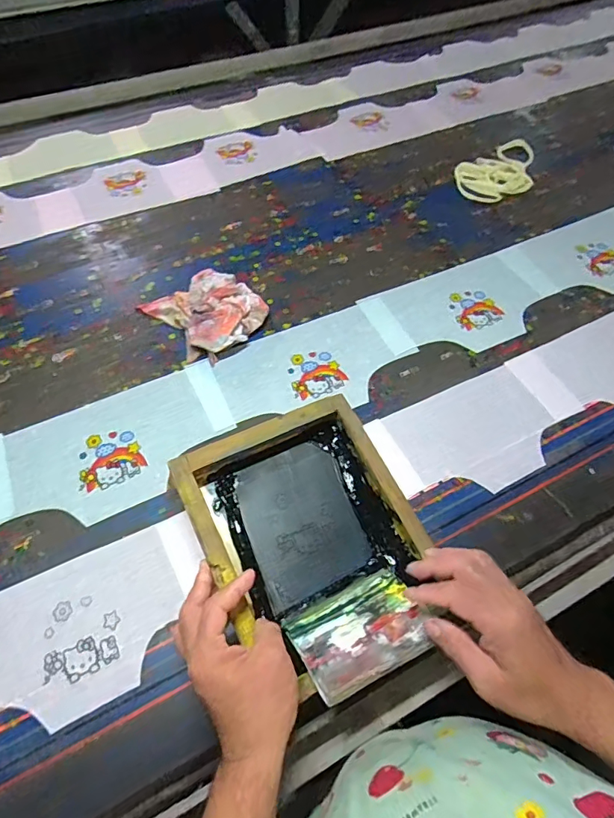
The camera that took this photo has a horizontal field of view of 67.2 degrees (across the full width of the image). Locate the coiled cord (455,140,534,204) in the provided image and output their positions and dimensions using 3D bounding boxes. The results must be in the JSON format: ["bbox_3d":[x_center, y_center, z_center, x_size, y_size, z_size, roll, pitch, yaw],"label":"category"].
[{"bbox_3d":[0.385,-0.473,0.922,0.212,0.023,0.120,-31,63,-19],"label":"coiled cord"}]

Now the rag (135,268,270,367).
[{"bbox_3d":[-0.149,-0.155,0.697,0.147,0.052,0.159,-35,66,-21],"label":"rag"}]

